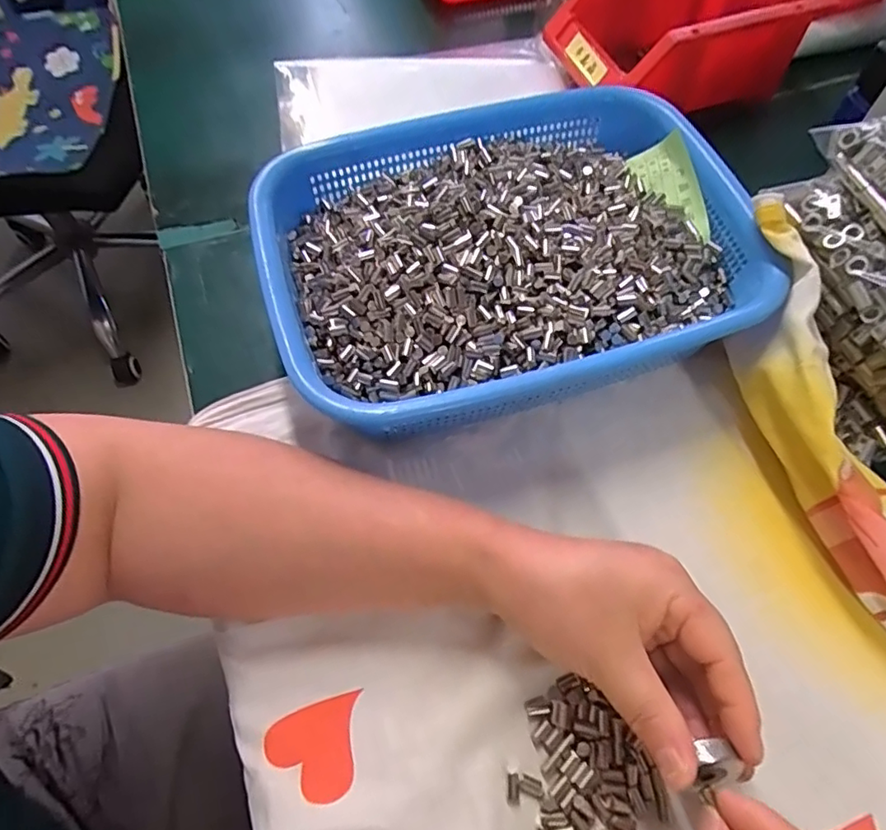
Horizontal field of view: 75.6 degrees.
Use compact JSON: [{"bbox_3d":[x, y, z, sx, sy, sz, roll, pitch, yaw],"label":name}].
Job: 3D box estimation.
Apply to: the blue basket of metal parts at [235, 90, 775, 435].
[{"bbox_3d":[0.043,-0.095,0.361,0.294,0.073,0.216,-21,64,-9],"label":"blue basket of metal parts"}]

